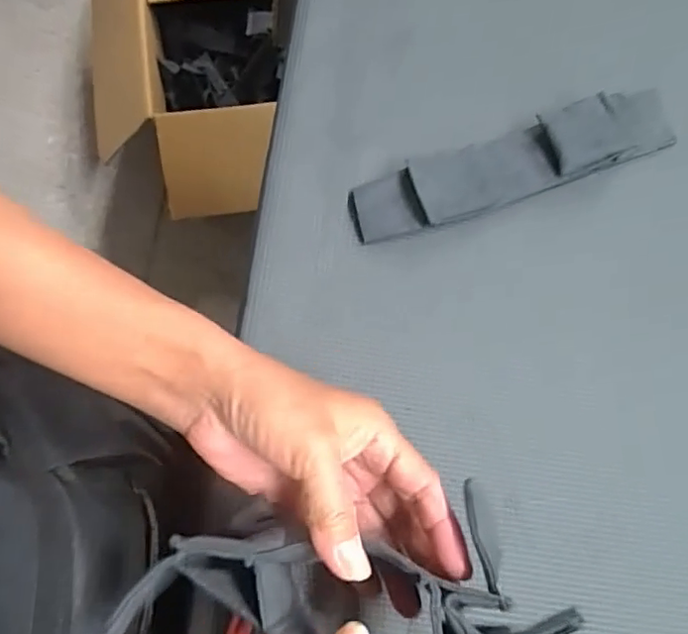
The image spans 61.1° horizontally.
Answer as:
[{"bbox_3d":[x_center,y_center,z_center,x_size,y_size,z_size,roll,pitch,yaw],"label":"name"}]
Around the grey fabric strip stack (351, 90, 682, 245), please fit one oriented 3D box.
[{"bbox_3d":[0.108,-0.098,0.376,0.212,0.025,0.046,-20,72,-9],"label":"grey fabric strip stack"}]

